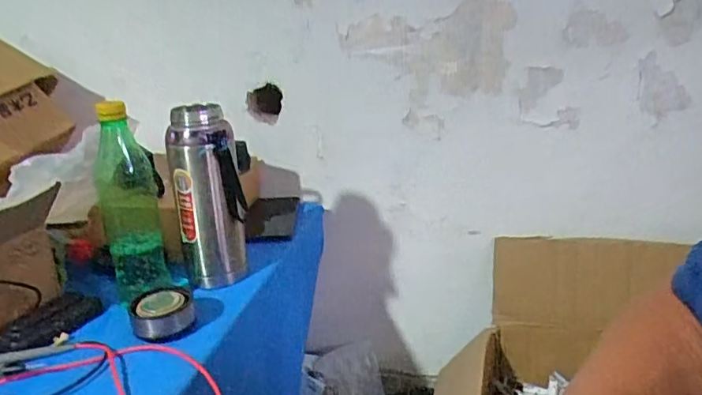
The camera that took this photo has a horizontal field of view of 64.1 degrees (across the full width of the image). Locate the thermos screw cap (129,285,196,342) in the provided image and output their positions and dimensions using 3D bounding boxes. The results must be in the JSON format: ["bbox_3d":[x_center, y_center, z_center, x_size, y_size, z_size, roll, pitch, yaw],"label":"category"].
[{"bbox_3d":[-0.208,0.123,0.614,0.065,0.027,0.066,-2,21,1],"label":"thermos screw cap"}]

